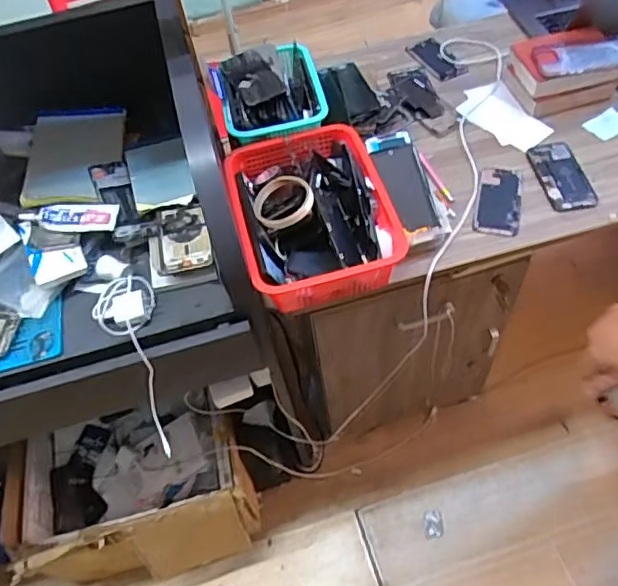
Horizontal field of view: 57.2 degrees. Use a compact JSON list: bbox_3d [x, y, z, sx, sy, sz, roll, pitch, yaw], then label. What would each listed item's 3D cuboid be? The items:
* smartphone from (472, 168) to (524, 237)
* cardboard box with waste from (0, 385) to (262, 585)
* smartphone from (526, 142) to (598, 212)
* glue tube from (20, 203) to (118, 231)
[{"bbox_3d":[0.307,-0.150,0.920,0.069,0.006,0.146,9,57,13],"label":"smartphone"},{"bbox_3d":[-0.373,0.471,1.307,0.505,0.338,0.309,-11,55,0],"label":"cardboard box with waste"},{"bbox_3d":[0.413,-0.194,0.936,0.073,0.012,0.146,-9,55,1],"label":"smartphone"},{"bbox_3d":[-0.365,-0.112,0.869,0.147,0.023,0.045,-5,81,-4],"label":"glue tube"}]

